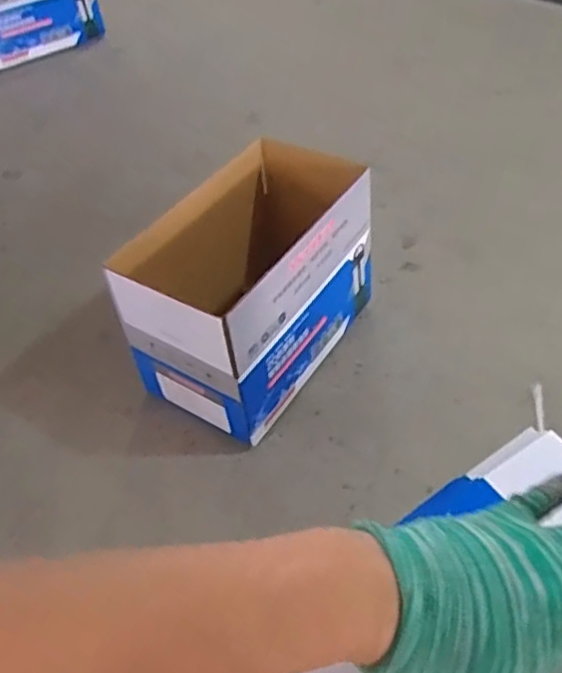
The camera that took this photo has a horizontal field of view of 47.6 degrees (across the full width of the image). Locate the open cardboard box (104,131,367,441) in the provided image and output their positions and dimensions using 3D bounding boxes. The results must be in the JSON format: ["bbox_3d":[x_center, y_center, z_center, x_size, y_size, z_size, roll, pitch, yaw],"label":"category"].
[{"bbox_3d":[-0.039,-0.095,1.073,0.263,0.276,0.435,26,56,23],"label":"open cardboard box"}]

